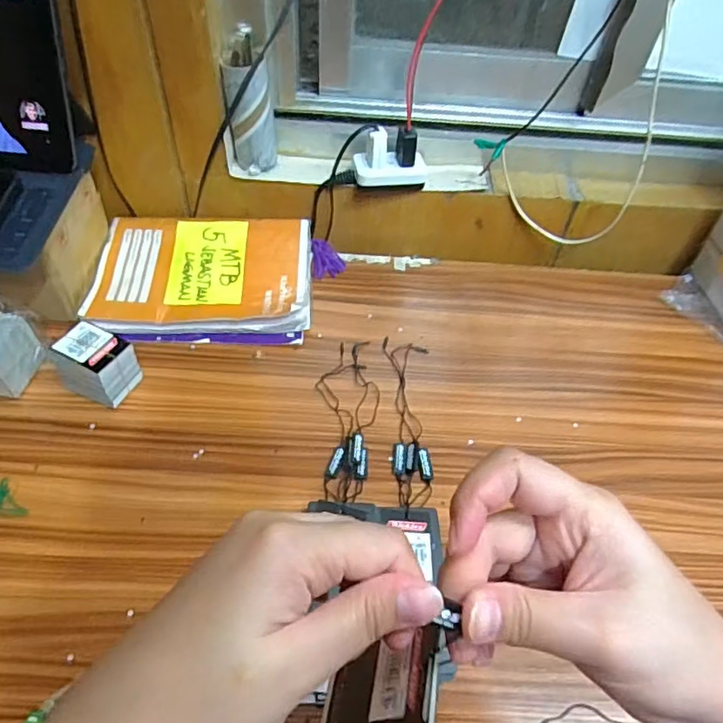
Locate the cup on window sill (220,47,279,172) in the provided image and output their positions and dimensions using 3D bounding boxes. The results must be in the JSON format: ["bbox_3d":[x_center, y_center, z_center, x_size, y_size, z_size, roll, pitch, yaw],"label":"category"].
[{"bbox_3d":[-0.105,-0.233,0.537,0.044,0.095,0.035,-7,52,-10],"label":"cup on window sill"}]

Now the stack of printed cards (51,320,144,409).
[{"bbox_3d":[-0.220,0.003,0.464,0.057,0.050,0.045,20,52,11],"label":"stack of printed cards"}]

